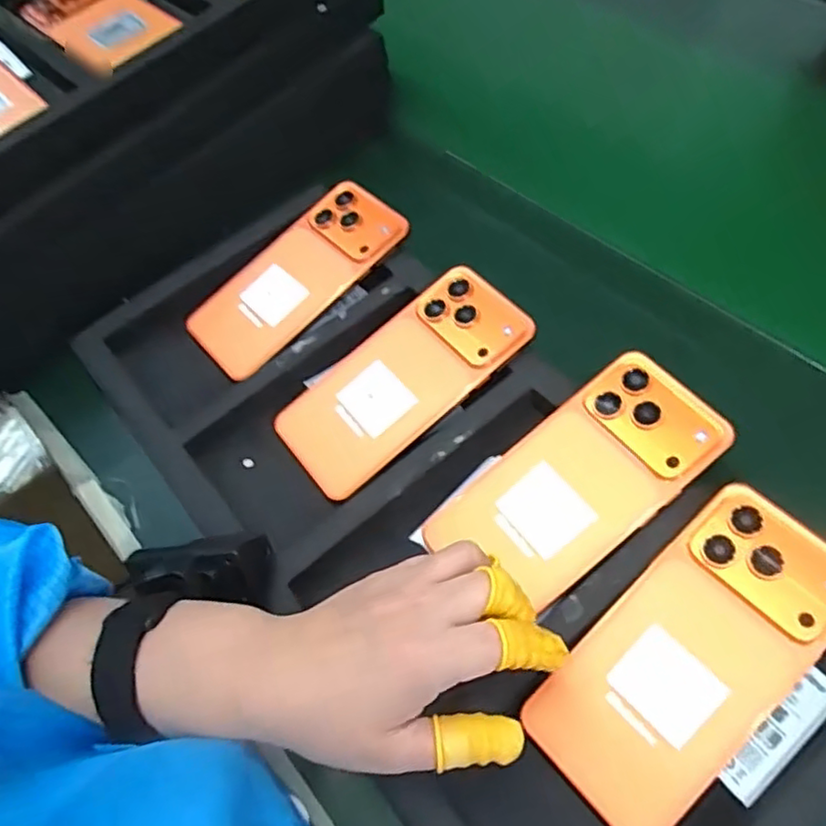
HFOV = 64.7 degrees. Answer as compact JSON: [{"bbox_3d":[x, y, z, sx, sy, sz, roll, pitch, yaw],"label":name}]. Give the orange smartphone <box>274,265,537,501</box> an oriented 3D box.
[{"bbox_3d":[-0.007,-0.023,0.409,0.163,0.008,0.080,-40,61,-5],"label":"orange smartphone"}]

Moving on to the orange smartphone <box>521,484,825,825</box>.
[{"bbox_3d":[0.130,0.112,0.305,0.162,0.006,0.075,-44,63,-7],"label":"orange smartphone"}]

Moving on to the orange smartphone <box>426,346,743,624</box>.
[{"bbox_3d":[0.090,0.037,0.353,0.154,0.005,0.077,-40,62,-3],"label":"orange smartphone"}]

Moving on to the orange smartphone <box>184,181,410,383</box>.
[{"bbox_3d":[-0.083,-0.095,0.466,0.161,0.014,0.077,-43,62,-6],"label":"orange smartphone"}]

